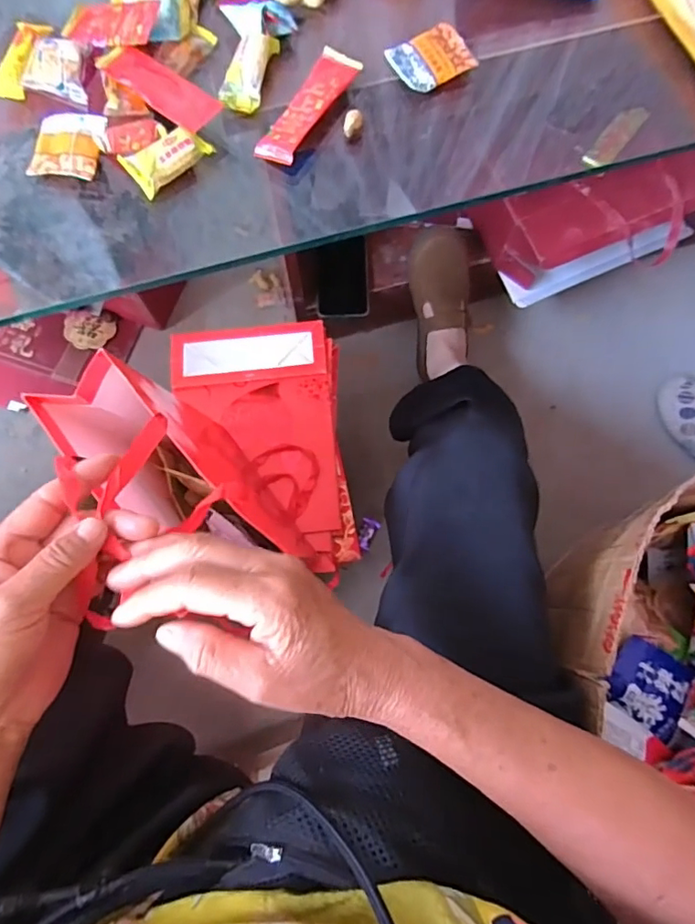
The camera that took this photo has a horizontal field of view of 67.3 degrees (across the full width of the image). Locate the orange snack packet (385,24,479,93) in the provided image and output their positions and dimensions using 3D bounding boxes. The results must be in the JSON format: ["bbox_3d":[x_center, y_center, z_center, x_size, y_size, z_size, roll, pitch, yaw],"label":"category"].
[{"bbox_3d":[0.067,-0.323,0.415,0.061,0.009,0.050,-29,78,-6],"label":"orange snack packet"}]

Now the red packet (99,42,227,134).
[{"bbox_3d":[-0.147,-0.289,0.400,0.103,0.011,0.034,37,79,9],"label":"red packet"}]

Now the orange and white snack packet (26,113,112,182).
[{"bbox_3d":[-0.211,-0.244,0.400,0.055,0.009,0.057,7,77,2],"label":"orange and white snack packet"}]

